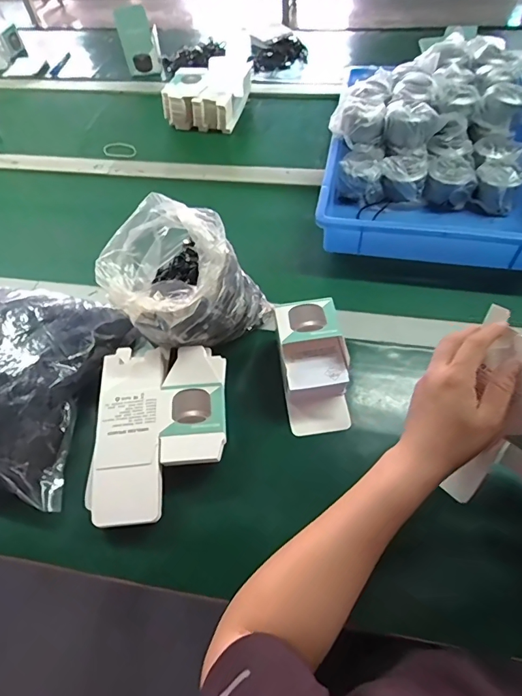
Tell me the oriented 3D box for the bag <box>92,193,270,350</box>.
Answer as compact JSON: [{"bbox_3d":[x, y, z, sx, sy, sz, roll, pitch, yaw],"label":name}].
[{"bbox_3d":[-0.100,-0.079,0.582,0.151,0.175,0.176,36,64,25],"label":"bag"}]

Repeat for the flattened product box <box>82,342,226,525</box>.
[{"bbox_3d":[-0.120,0.095,0.516,0.152,0.023,0.207,-1,65,4],"label":"flattened product box"}]

